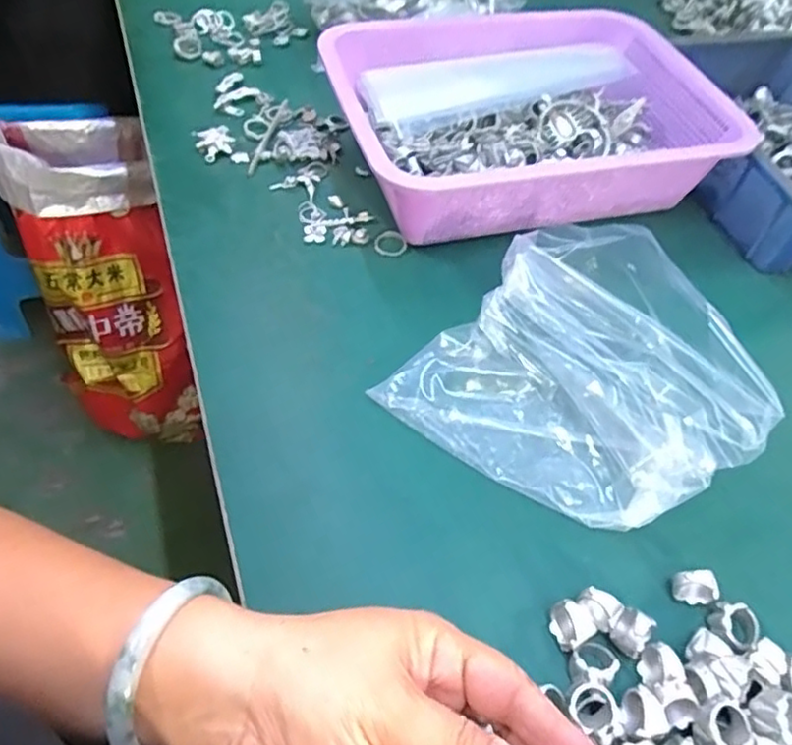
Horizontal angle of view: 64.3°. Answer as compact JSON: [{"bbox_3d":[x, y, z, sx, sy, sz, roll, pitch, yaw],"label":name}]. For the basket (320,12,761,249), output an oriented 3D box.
[{"bbox_3d":[0.109,-0.211,0.525,0.297,0.076,0.231,-14,56,-13],"label":"basket"}]

